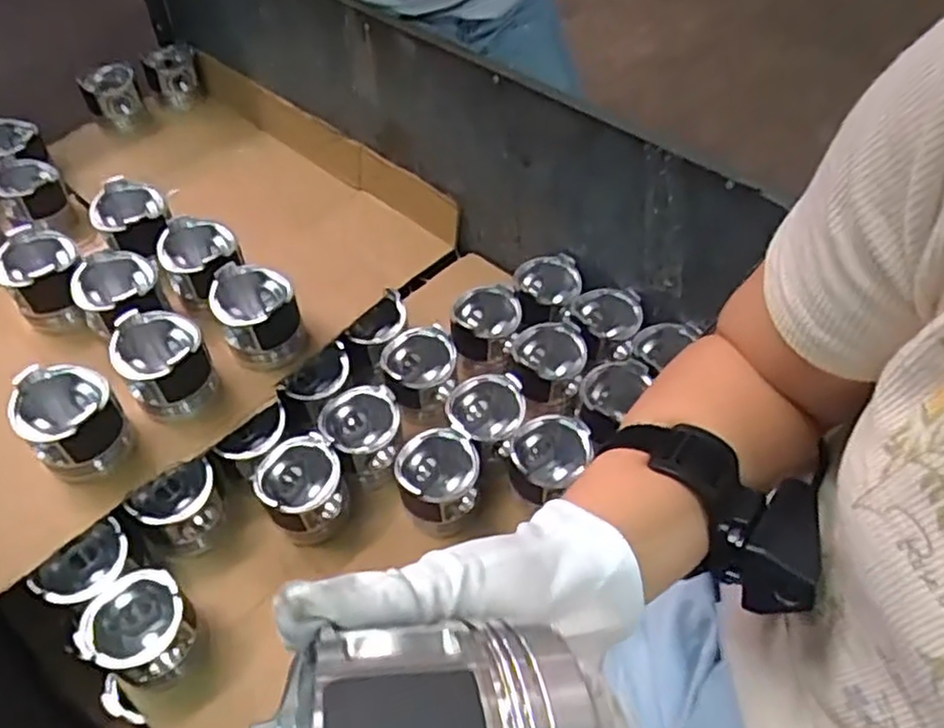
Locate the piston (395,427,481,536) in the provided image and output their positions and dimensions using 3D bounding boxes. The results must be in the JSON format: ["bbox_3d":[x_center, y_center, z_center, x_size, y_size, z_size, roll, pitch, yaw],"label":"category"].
[{"bbox_3d":[-0.034,0.118,0.727,0.078,0.069,0.083,0,52,0],"label":"piston"}]

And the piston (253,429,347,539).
[{"bbox_3d":[-0.173,0.125,0.728,0.081,0.069,0.079,-24,56,-17],"label":"piston"}]

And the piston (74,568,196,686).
[{"bbox_3d":[-0.289,0.235,0.637,0.086,0.070,0.082,0,52,0],"label":"piston"}]

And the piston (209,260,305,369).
[{"bbox_3d":[-0.223,-0.049,0.753,0.082,0.080,0.082,-24,56,-17],"label":"piston"}]

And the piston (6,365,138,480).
[{"bbox_3d":[-0.374,0.057,0.670,0.092,0.093,0.097,-30,58,-21],"label":"piston"}]

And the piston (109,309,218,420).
[{"bbox_3d":[-0.305,0.002,0.717,0.083,0.081,0.095,-22,55,-16],"label":"piston"}]

